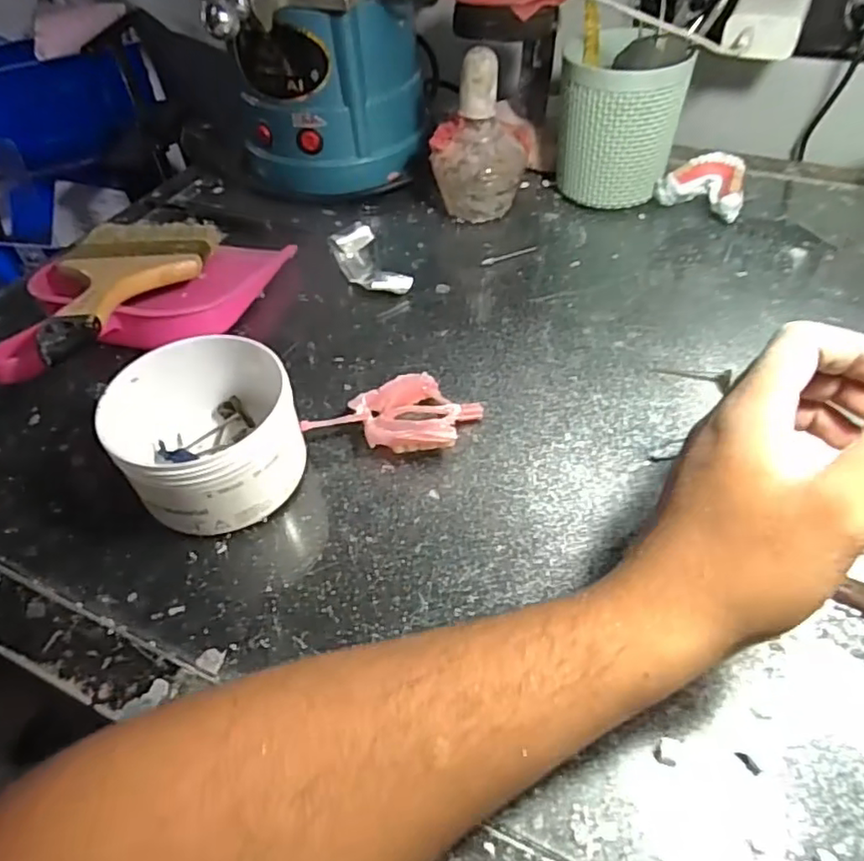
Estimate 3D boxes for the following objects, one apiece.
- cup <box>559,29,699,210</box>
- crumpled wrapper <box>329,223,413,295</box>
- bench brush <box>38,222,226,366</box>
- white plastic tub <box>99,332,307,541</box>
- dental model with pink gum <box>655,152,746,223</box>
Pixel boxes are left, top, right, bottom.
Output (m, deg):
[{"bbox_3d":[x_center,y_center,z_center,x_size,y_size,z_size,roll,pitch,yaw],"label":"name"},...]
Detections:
[{"bbox_3d":[0.152,-0.251,0.510,0.090,0.103,0.094,12,50,14],"label":"cup"},{"bbox_3d":[-0.047,-0.124,0.474,0.034,0.026,0.070,-27,52,-19],"label":"crumpled wrapper"},{"bbox_3d":[-0.212,-0.101,0.425,0.092,0.021,0.218,-5,35,-1],"label":"bench brush"},{"bbox_3d":[-0.119,0.000,0.340,0.092,0.060,0.098,-2,48,2],"label":"white plastic tub"},{"bbox_3d":[0.222,-0.200,0.513,0.065,0.029,0.053,20,52,20],"label":"dental model with pink gum"}]

